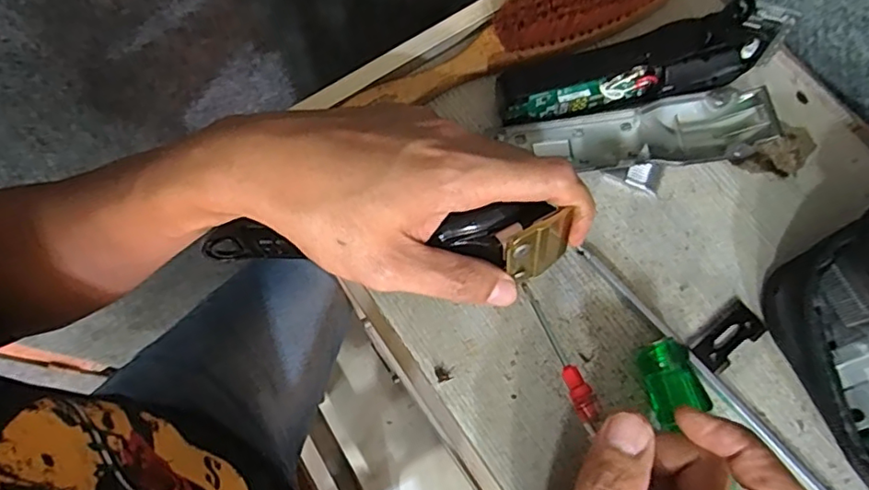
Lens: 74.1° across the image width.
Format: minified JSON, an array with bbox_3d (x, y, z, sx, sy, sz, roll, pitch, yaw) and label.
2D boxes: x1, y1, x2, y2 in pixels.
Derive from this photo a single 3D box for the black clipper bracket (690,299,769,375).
[{"bbox_3d":[0.158,0.050,0.310,0.042,0.004,0.020,-37,77,-12],"label":"black clipper bracket"}]

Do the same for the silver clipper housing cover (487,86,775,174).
[{"bbox_3d":[0.117,-0.062,0.332,0.145,0.029,0.041,-7,72,-4],"label":"silver clipper housing cover"}]

